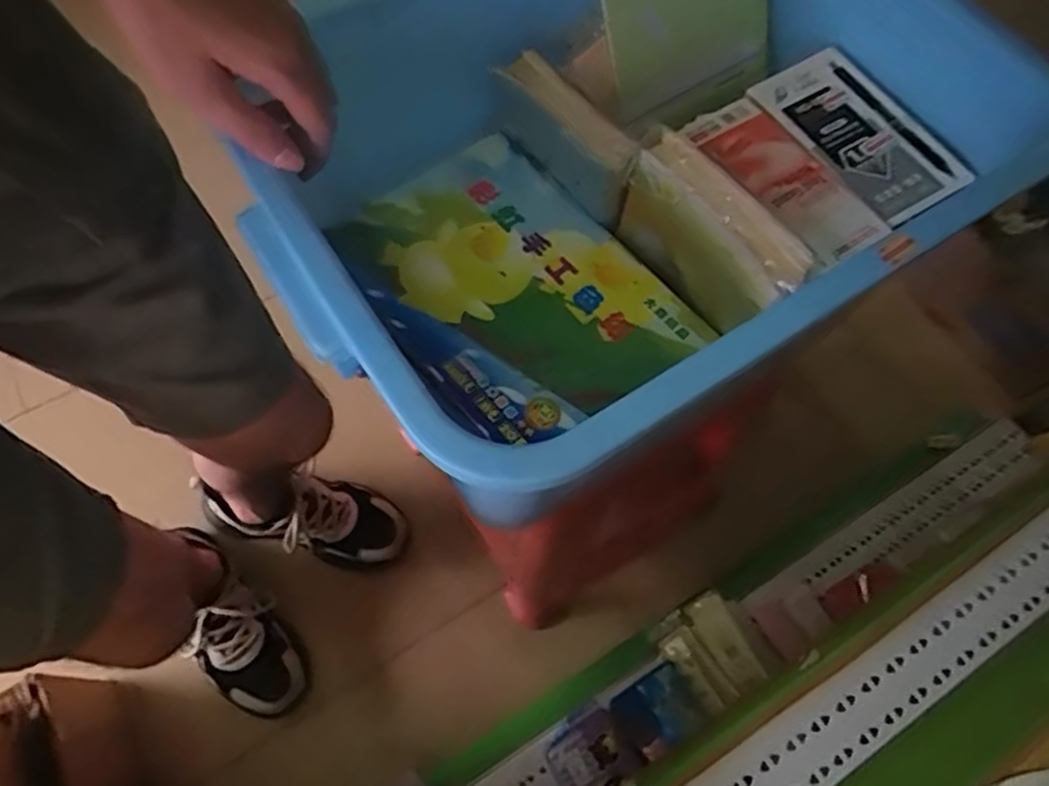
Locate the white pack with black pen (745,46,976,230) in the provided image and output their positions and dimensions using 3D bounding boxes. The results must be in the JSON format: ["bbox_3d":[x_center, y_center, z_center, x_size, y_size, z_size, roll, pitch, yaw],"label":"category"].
[{"bbox_3d":[0.238,-0.185,0.498,0.081,0.017,0.158,-26,63,-11],"label":"white pack with black pen"}]

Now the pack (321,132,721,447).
[{"bbox_3d":[-0.014,-0.081,0.528,0.188,0.022,0.250,-37,73,-17],"label":"pack"}]

